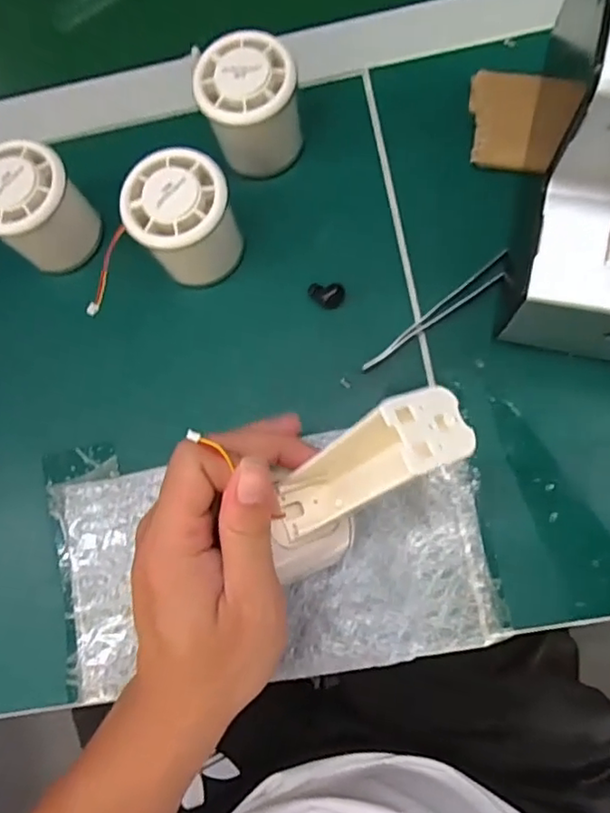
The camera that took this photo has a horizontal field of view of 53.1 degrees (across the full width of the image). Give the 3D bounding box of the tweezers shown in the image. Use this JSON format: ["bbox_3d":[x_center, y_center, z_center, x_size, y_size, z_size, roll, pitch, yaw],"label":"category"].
[{"bbox_3d":[0.076,-0.052,0.348,0.102,0.013,0.011,-38,77,-3],"label":"tweezers"}]

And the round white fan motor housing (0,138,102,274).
[{"bbox_3d":[-0.162,-0.117,0.365,0.052,0.057,0.058,41,85,13],"label":"round white fan motor housing"}]

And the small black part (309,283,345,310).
[{"bbox_3d":[0.013,-0.066,0.361,0.021,0.010,0.012,3,78,7],"label":"small black part"}]

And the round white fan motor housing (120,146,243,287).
[{"bbox_3d":[-0.069,-0.107,0.349,0.056,0.055,0.054,-1,78,6],"label":"round white fan motor housing"}]

